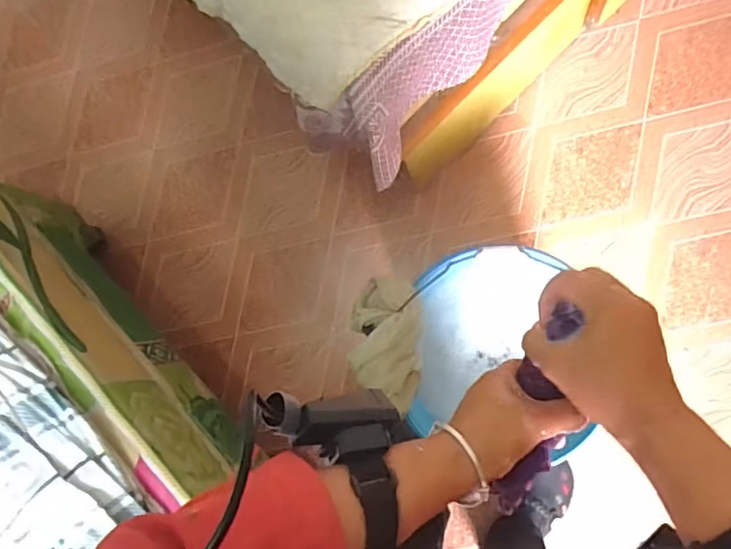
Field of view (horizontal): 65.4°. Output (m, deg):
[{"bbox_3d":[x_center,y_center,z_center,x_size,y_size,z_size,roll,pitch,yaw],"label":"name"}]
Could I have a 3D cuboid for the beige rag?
[{"bbox_3d":[0.026,0.089,0.747,0.096,0.065,0.179,4,85,10],"label":"beige rag"}]

